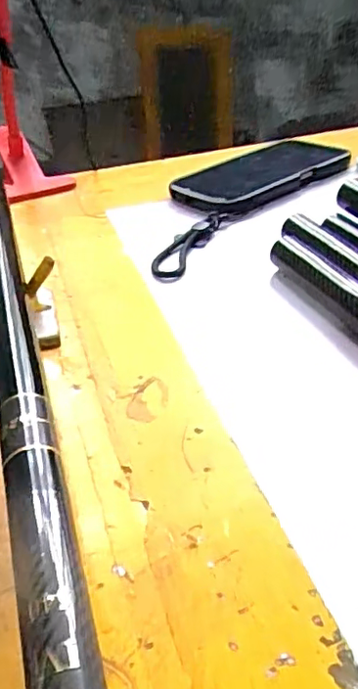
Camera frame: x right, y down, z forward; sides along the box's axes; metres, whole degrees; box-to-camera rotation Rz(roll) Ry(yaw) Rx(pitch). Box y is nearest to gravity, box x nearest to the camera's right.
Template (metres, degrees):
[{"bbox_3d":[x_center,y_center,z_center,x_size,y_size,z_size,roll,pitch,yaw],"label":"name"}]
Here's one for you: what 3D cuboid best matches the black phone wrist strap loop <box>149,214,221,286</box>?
[{"bbox_3d":[0.006,-0.072,0.415,0.024,0.008,0.094,9,37,21],"label":"black phone wrist strap loop"}]

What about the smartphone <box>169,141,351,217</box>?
[{"bbox_3d":[0.072,-0.151,0.508,0.162,0.016,0.085,-26,39,-27],"label":"smartphone"}]

